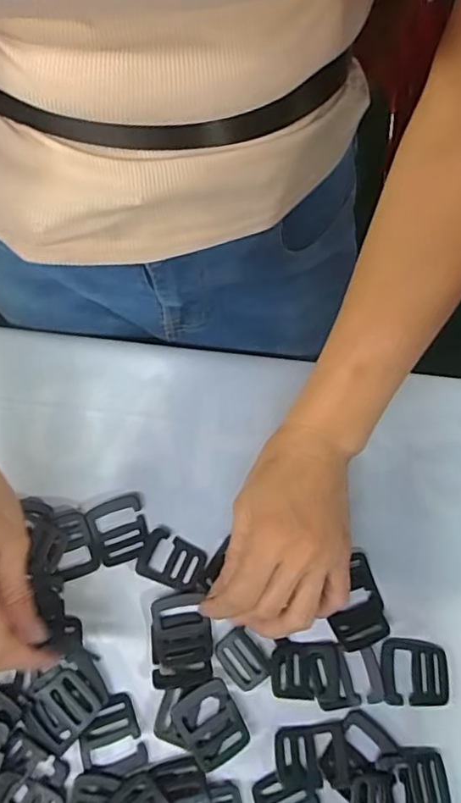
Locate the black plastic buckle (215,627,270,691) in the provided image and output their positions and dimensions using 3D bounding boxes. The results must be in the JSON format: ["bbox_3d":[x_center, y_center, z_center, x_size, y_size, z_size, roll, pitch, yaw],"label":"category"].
[{"bbox_3d":[0.008,0.166,0.362,0.024,0.006,0.035,-33,71,-17],"label":"black plastic buckle"}]

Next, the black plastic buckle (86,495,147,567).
[{"bbox_3d":[-0.078,0.090,0.392,0.037,0.004,0.044,-15,67,-10],"label":"black plastic buckle"}]

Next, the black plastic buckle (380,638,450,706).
[{"bbox_3d":[0.119,0.175,0.362,0.044,0.004,0.038,5,65,-1],"label":"black plastic buckle"}]

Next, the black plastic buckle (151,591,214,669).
[{"bbox_3d":[-0.032,0.149,0.367,0.036,0.005,0.042,-9,66,-7],"label":"black plastic buckle"}]

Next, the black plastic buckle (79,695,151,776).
[{"bbox_3d":[-0.074,0.206,0.343,0.036,0.006,0.042,-18,68,-11],"label":"black plastic buckle"}]

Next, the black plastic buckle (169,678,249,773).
[{"bbox_3d":[-0.012,0.198,0.345,0.036,0.006,0.043,-30,70,-15],"label":"black plastic buckle"}]

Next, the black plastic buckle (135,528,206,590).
[{"bbox_3d":[-0.040,0.109,0.387,0.043,0.004,0.032,23,66,7],"label":"black plastic buckle"}]

